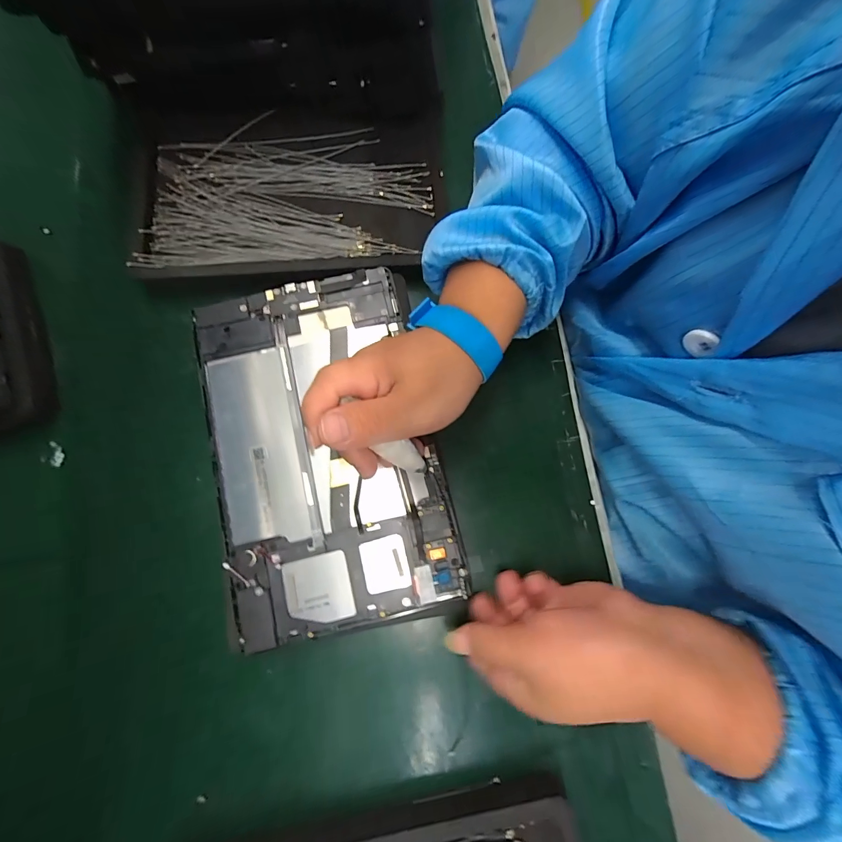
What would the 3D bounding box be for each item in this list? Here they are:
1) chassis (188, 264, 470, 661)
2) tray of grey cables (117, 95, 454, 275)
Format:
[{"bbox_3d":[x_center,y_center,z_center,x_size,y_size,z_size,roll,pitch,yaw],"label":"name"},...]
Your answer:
[{"bbox_3d":[-0.067,0.015,0.261,0.146,0.007,0.236,-13,79,-3],"label":"chassis"},{"bbox_3d":[-0.103,-0.186,0.306,0.244,0.024,0.145,-6,79,-2],"label":"tray of grey cables"}]

